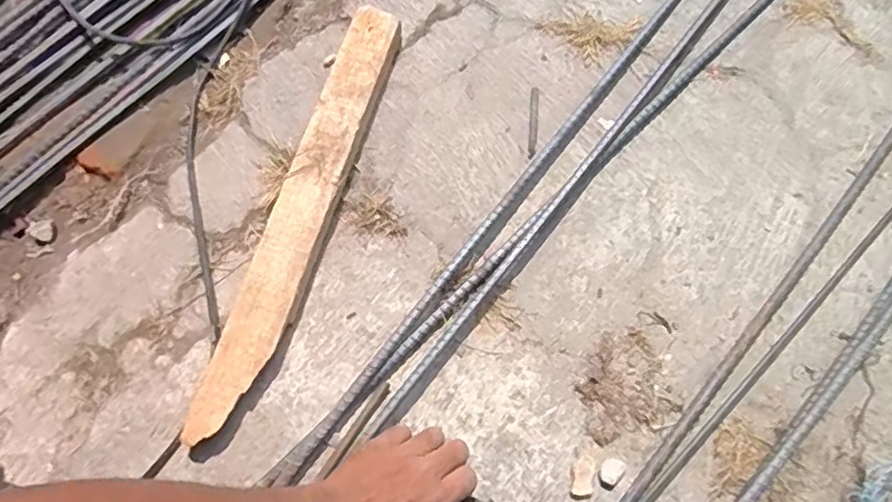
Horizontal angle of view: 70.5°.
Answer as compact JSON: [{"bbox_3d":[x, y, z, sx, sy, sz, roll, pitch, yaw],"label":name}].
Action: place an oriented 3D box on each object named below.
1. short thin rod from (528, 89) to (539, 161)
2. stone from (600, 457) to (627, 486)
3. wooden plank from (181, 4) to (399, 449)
[{"bbox_3d":[0.100,-0.146,0.714,0.010,0.004,0.093,5,69,4],"label":"short thin rod"},{"bbox_3d":[0.151,0.199,0.572,0.019,0.009,0.025,31,73,13],"label":"stone"},{"bbox_3d":[-0.147,-0.052,0.657,0.060,0.016,0.491,14,69,9],"label":"wooden plank"}]

